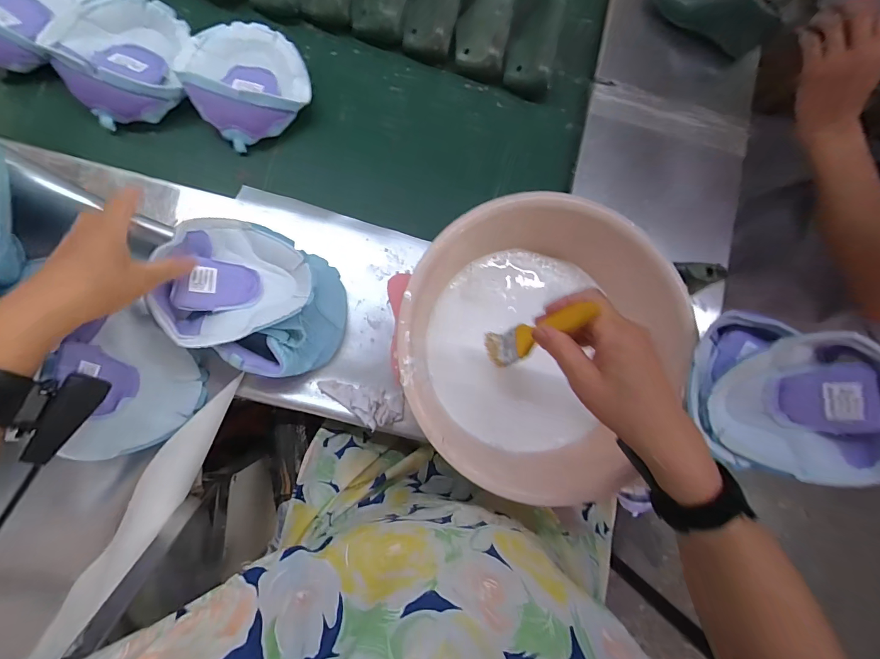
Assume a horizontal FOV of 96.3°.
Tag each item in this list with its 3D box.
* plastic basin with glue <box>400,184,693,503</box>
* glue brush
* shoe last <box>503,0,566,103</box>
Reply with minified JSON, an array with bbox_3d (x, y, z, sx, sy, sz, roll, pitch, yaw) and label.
[{"bbox_3d":[0.100,0.026,0.452,0.287,0.144,0.274,13,88,-6],"label":"plastic basin with glue"},{"bbox_3d":[0.088,0.005,0.372,0.021,0.144,0.032,-39,93,-29],"label":"glue brush"},{"bbox_3d":[0.145,-0.423,0.580,0.080,0.048,0.152,14,87,-6],"label":"shoe last"}]

